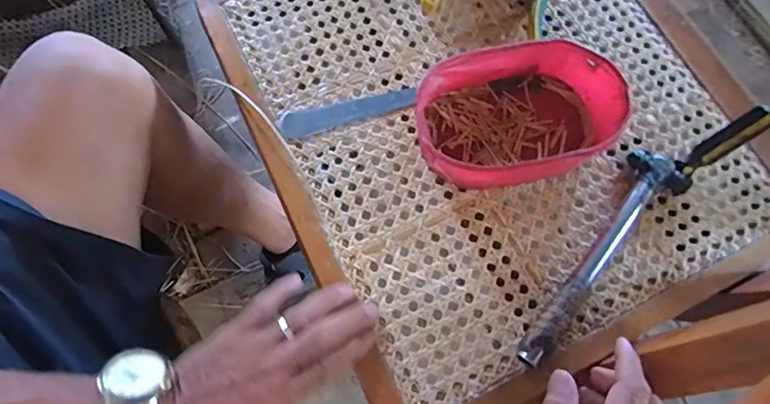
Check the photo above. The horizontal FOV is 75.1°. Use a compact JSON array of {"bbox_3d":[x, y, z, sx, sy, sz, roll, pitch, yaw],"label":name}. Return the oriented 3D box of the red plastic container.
[{"bbox_3d":[0.126,-0.079,0.469,0.194,0.054,0.118,-11,69,-7],"label":"red plastic container"}]

